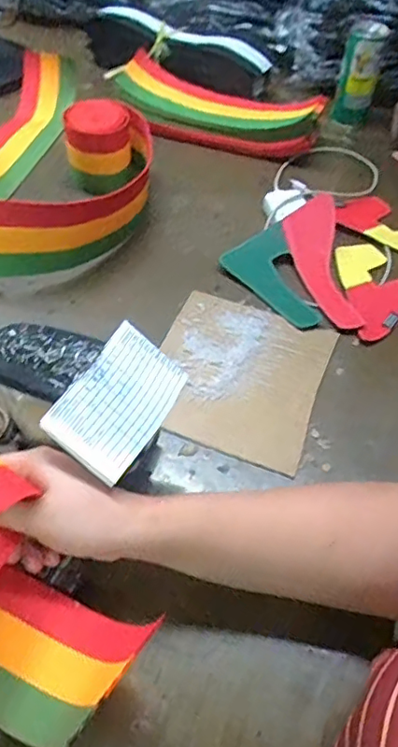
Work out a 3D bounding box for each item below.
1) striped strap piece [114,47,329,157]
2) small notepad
[{"bbox_3d":[0.025,-0.354,0.778,0.273,0.068,0.081,24,53,16],"label":"striped strap piece"},{"bbox_3d":[-0.051,0.015,0.384,0.061,0.018,0.098,40,61,-8],"label":"small notepad"}]

